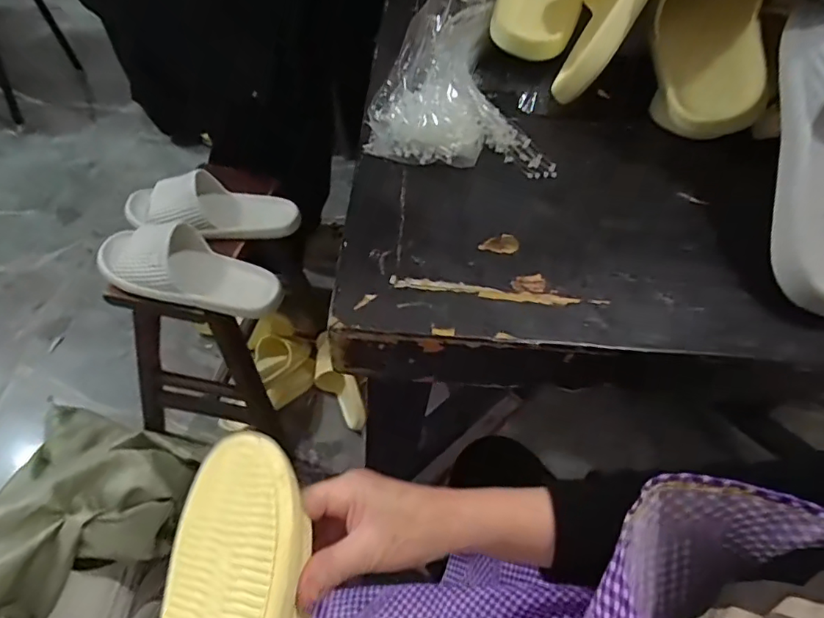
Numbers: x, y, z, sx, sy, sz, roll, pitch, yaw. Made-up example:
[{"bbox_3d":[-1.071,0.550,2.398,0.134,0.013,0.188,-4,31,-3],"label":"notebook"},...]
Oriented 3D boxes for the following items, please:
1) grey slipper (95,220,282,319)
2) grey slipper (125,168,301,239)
[{"bbox_3d":[-0.330,-0.071,0.785,0.272,0.079,0.113,10,51,3],"label":"grey slipper"},{"bbox_3d":[-0.341,-0.165,0.865,0.250,0.067,0.114,9,51,2],"label":"grey slipper"}]

